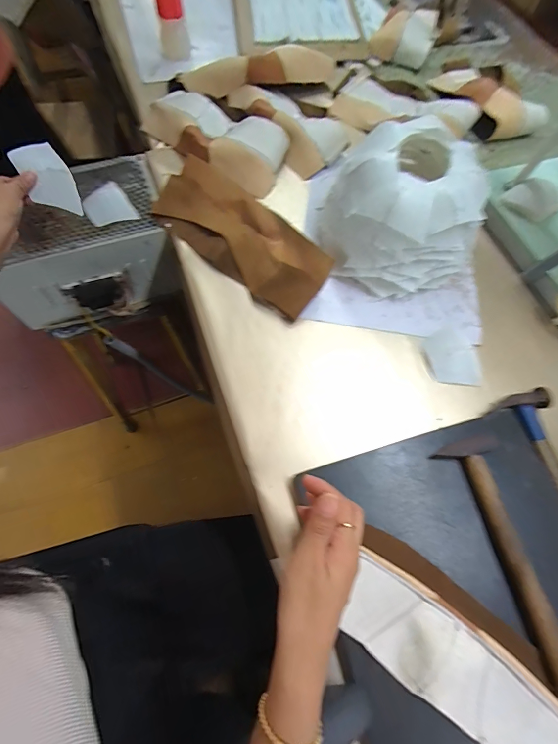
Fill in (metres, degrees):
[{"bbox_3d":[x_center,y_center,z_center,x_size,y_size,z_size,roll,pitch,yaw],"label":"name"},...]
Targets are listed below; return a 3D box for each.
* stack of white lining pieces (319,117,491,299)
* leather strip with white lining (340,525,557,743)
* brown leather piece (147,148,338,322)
[{"bbox_3d":[0.177,-0.236,0.534,0.204,0.152,0.199,-4,66,-5],"label":"stack of white lining pieces"},{"bbox_3d":[0.184,0.283,0.354,0.265,0.023,0.112,40,70,14],"label":"leather strip with white lining"},{"bbox_3d":[-0.060,-0.216,0.570,0.312,0.052,0.129,38,70,13],"label":"brown leather piece"}]

